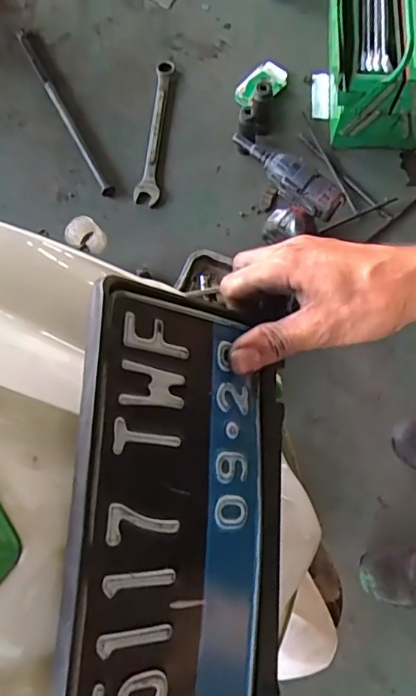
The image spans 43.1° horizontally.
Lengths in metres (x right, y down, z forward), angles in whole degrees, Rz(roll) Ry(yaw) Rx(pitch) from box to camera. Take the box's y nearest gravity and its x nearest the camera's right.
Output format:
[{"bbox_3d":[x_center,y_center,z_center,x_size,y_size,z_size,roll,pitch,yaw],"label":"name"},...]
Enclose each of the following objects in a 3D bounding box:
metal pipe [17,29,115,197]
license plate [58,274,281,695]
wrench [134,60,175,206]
[{"bbox_3d":[-0.343,-0.561,1.238,0.026,0.027,0.503,-28,77,-6],"label":"metal pipe"},{"bbox_3d":[-0.010,0.108,0.282,0.133,0.007,0.275,12,74,-37],"label":"license plate"},{"bbox_3d":[-0.124,-0.510,1.228,0.055,0.017,0.362,5,76,2],"label":"wrench"}]

